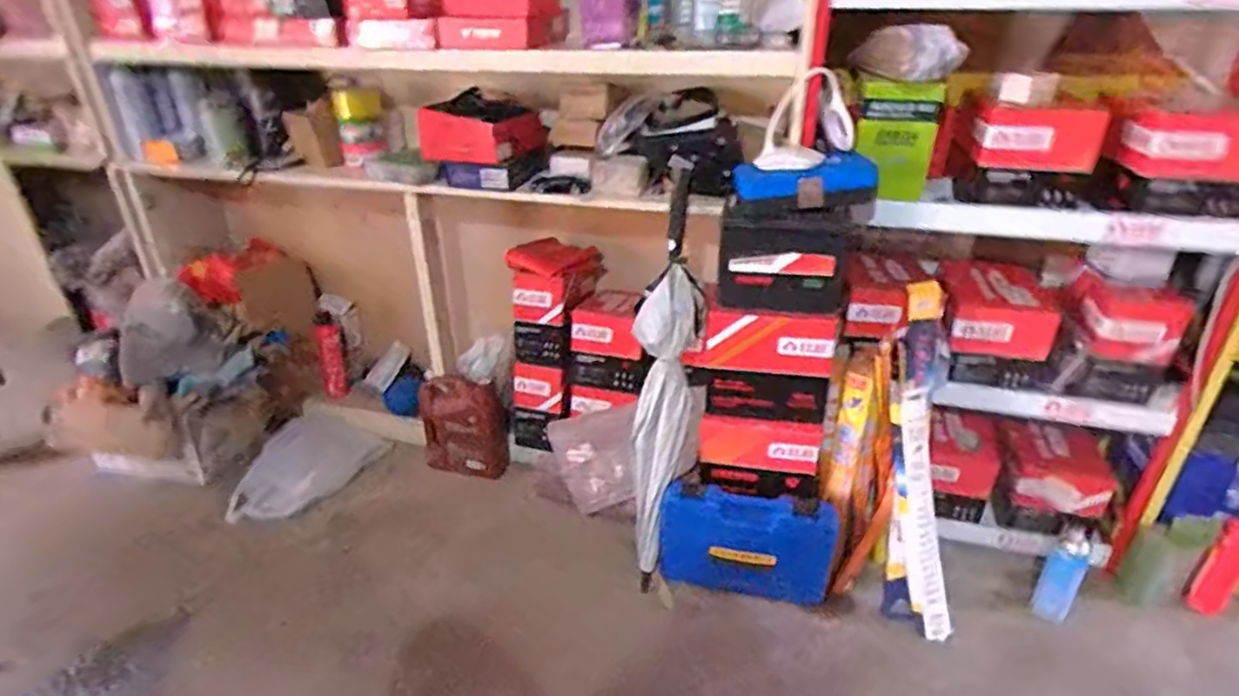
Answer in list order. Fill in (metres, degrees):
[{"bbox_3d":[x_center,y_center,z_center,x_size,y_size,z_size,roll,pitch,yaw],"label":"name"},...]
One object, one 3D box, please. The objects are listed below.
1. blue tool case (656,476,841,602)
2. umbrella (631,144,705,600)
[{"bbox_3d":[0.282,0.429,1.487,0.376,0.253,0.100,6,14,14],"label":"blue tool case"},{"bbox_3d":[0.100,0.078,1.428,0.124,0.920,0.092,8,9,15],"label":"umbrella"}]

